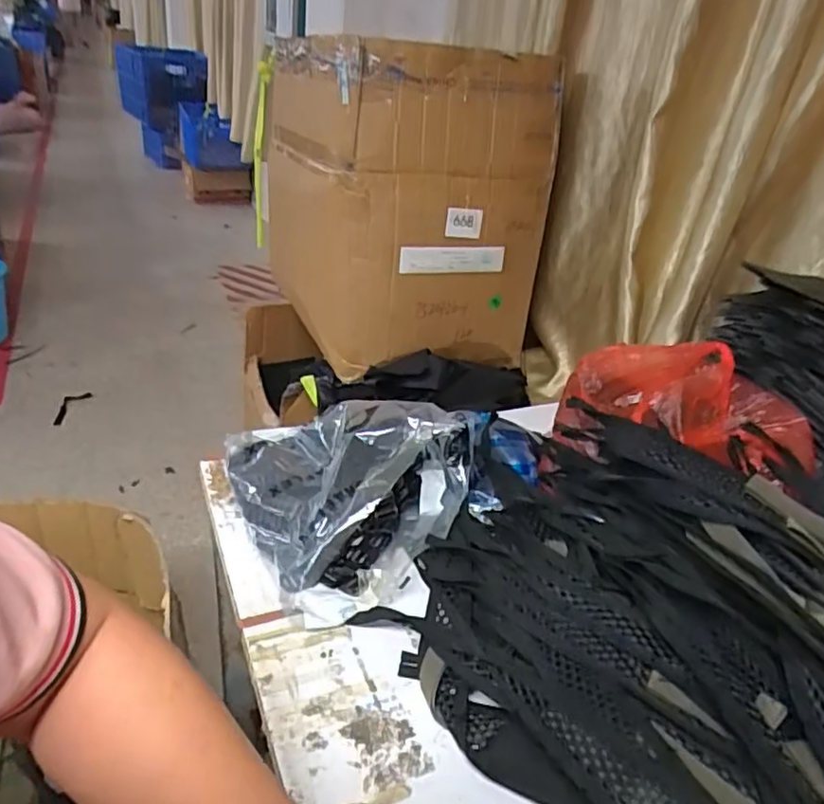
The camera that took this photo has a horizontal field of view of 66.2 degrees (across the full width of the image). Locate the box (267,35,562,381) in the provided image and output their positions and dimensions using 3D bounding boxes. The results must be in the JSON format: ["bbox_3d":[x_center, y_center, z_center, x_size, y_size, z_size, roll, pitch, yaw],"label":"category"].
[{"bbox_3d":[-0.026,-0.443,1.344,0.424,0.558,0.547,-8,34,-24],"label":"box"}]

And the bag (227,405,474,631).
[{"bbox_3d":[-0.090,0.073,0.709,0.225,0.129,0.295,-20,40,-38],"label":"bag"}]

